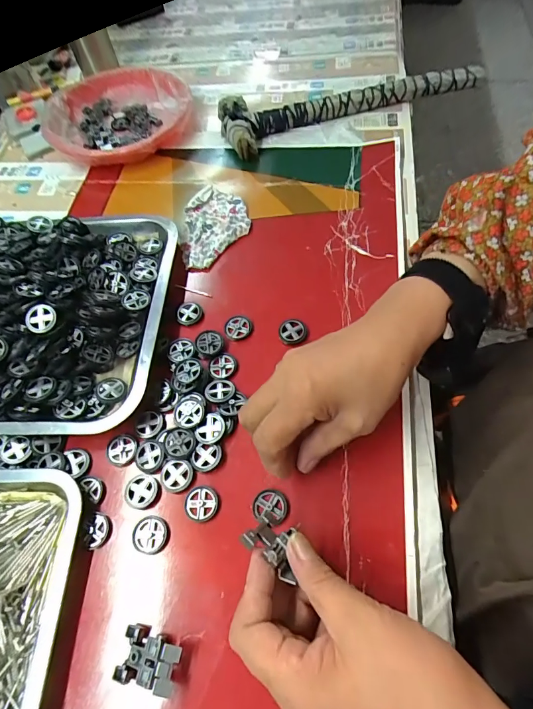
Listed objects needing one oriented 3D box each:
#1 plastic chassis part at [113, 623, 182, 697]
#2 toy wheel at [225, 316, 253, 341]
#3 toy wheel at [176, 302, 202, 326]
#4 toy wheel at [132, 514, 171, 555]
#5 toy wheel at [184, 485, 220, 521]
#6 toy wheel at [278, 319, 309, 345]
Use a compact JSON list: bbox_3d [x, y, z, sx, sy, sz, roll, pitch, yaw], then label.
[{"bbox_3d":[-0.079,0.205,0.269,0.043,0.019,0.031,8,61,11],"label":"plastic chassis part"},{"bbox_3d":[-0.028,-0.027,0.397,0.027,0.004,0.025,-6,60,3],"label":"toy wheel"},{"bbox_3d":[-0.080,-0.043,0.412,0.026,0.006,0.027,-3,60,5],"label":"toy wheel"},{"bbox_3d":[-0.091,0.141,0.314,0.028,0.004,0.027,-3,60,5],"label":"toy wheel"},{"bbox_3d":[-0.052,0.120,0.322,0.027,0.004,0.027,-3,60,5],"label":"toy wheel"},{"bbox_3d":[0.026,-0.022,0.388,0.028,0.005,0.026,-3,60,5],"label":"toy wheel"}]

